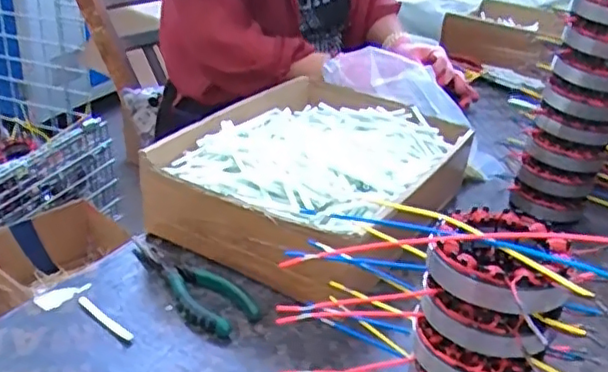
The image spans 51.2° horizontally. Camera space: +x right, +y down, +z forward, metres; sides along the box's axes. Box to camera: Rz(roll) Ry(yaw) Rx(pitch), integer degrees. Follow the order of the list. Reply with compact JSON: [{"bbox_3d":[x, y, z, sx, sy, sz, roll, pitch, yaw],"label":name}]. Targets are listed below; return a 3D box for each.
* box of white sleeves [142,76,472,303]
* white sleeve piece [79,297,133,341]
[{"bbox_3d":[0.021,-0.027,0.694,0.243,0.084,0.333,19,32,26],"label":"box of white sleeves"},{"bbox_3d":[-0.168,0.111,0.535,0.067,0.006,0.010,26,36,35],"label":"white sleeve piece"}]

